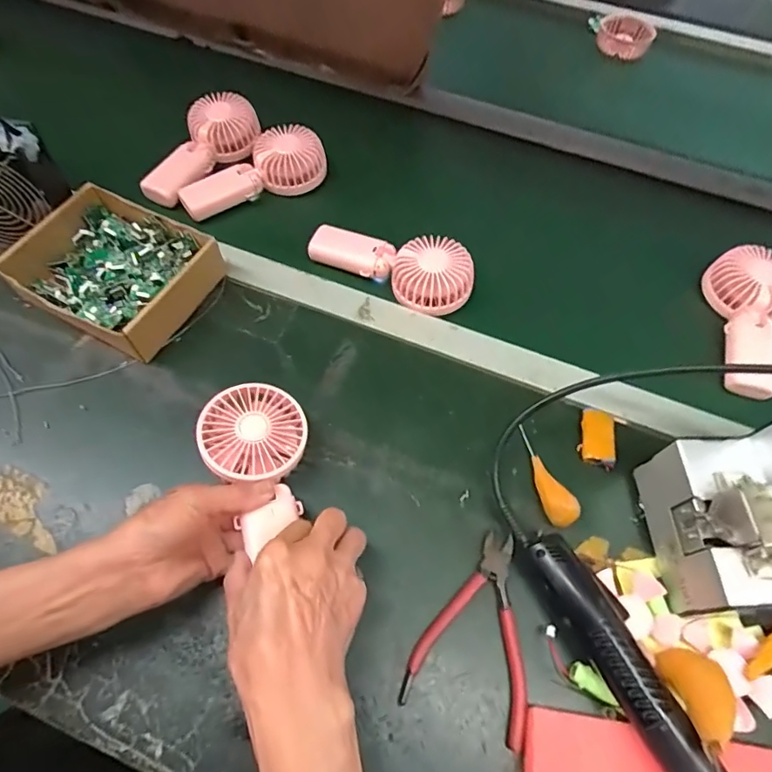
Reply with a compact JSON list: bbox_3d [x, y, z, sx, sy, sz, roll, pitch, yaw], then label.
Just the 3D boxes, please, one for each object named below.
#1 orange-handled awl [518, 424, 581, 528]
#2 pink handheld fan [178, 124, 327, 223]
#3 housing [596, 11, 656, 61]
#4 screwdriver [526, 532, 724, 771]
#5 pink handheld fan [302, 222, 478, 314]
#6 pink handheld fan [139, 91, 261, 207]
[{"bbox_3d":[0.144,0.079,0.454,0.023,0.031,0.096,-11,62,-8],"label":"orange-handled awl"},{"bbox_3d":[-0.168,-0.271,0.628,0.182,0.045,0.077,-24,65,-15],"label":"pink handheld fan"},{"bbox_3d":[0.403,-0.596,0.851,0.092,0.037,0.077,10,60,2],"label":"housing"},{"bbox_3d":[0.178,0.208,0.364,0.044,0.046,0.217,-23,65,-14],"label":"screwdriver"},{"bbox_3d":[0.003,-0.134,0.554,0.187,0.036,0.082,13,62,5],"label":"pink handheld fan"},{"bbox_3d":[-0.238,-0.306,0.639,0.070,0.059,0.184,34,65,15],"label":"pink handheld fan"}]

